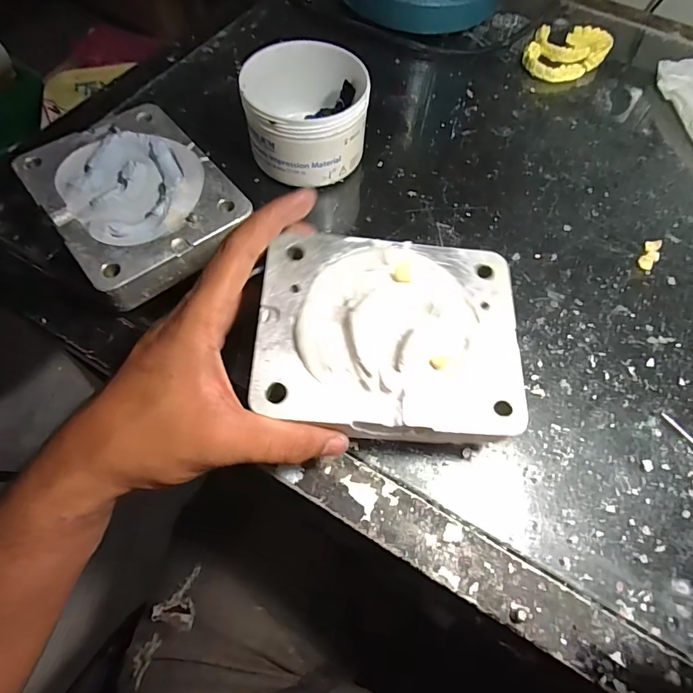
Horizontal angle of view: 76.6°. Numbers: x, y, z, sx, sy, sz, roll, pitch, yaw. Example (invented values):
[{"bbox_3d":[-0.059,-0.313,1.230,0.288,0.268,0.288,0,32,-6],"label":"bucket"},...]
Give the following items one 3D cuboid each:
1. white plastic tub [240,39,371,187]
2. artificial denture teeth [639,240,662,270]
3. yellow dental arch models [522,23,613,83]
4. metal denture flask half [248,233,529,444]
[{"bbox_3d":[-0.030,-0.178,0.341,0.088,0.070,0.093,1,63,-2],"label":"white plastic tub"},{"bbox_3d":[0.229,-0.069,0.330,0.013,0.006,0.029,29,65,11],"label":"artificial denture teeth"},{"bbox_3d":[0.218,-0.291,0.436,0.071,0.017,0.082,27,65,10],"label":"yellow dental arch models"},{"bbox_3d":[0.024,-0.009,0.238,0.137,0.026,0.110,2,65,2],"label":"metal denture flask half"}]

